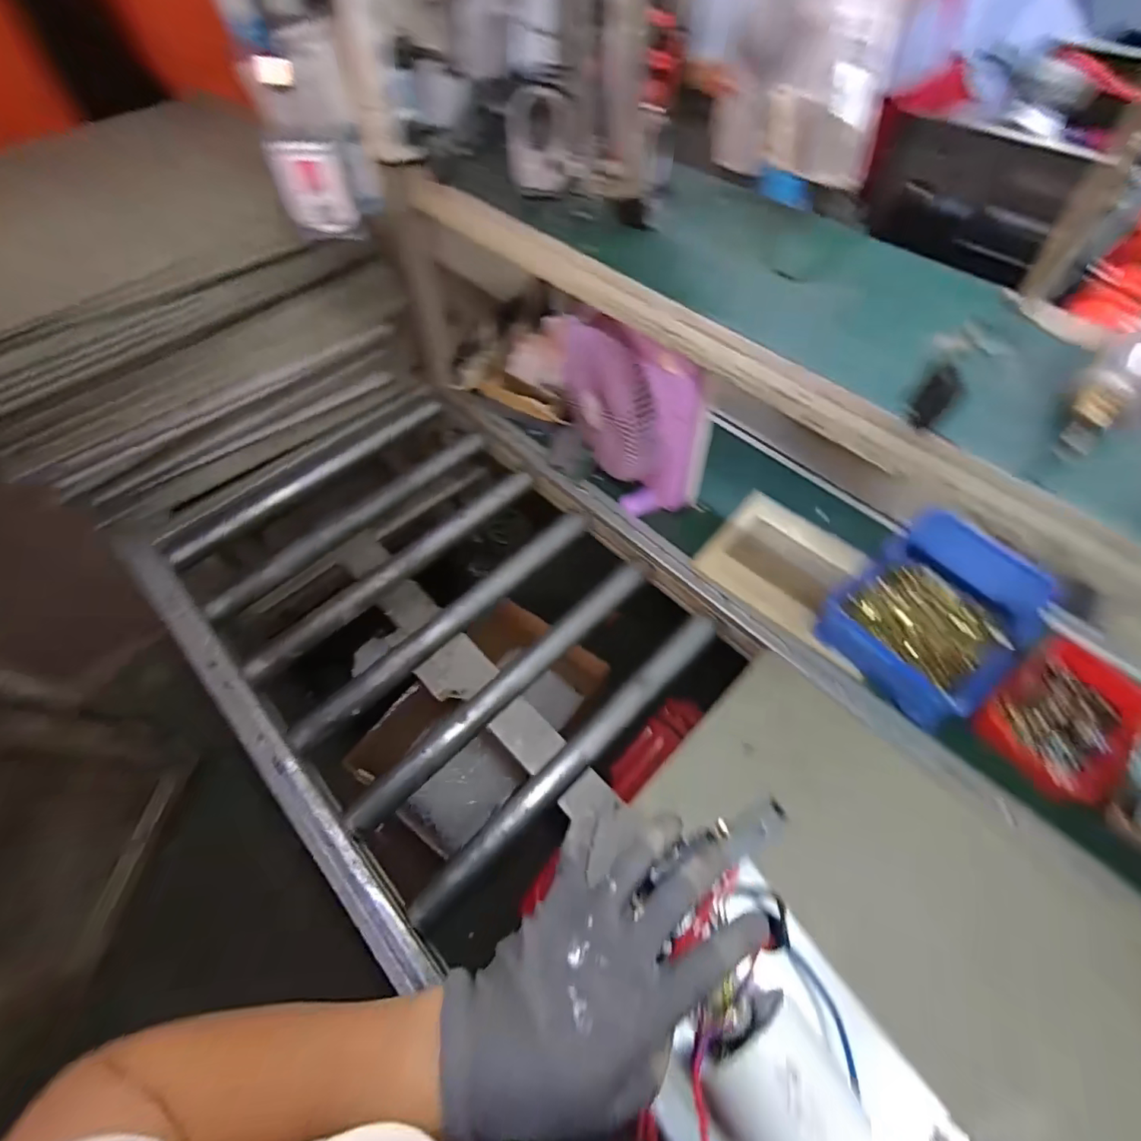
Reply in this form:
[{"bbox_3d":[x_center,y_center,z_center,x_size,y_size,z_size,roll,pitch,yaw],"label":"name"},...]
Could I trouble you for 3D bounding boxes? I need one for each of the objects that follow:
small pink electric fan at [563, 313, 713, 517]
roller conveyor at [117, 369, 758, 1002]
[{"bbox_3d":[0.083,-0.251,0.835,0.286,0.276,0.092,35,63,21],"label":"small pink electric fan"},{"bbox_3d":[-0.269,0.043,0.941,0.673,0.174,0.964,-40,65,-23],"label":"roller conveyor"}]

